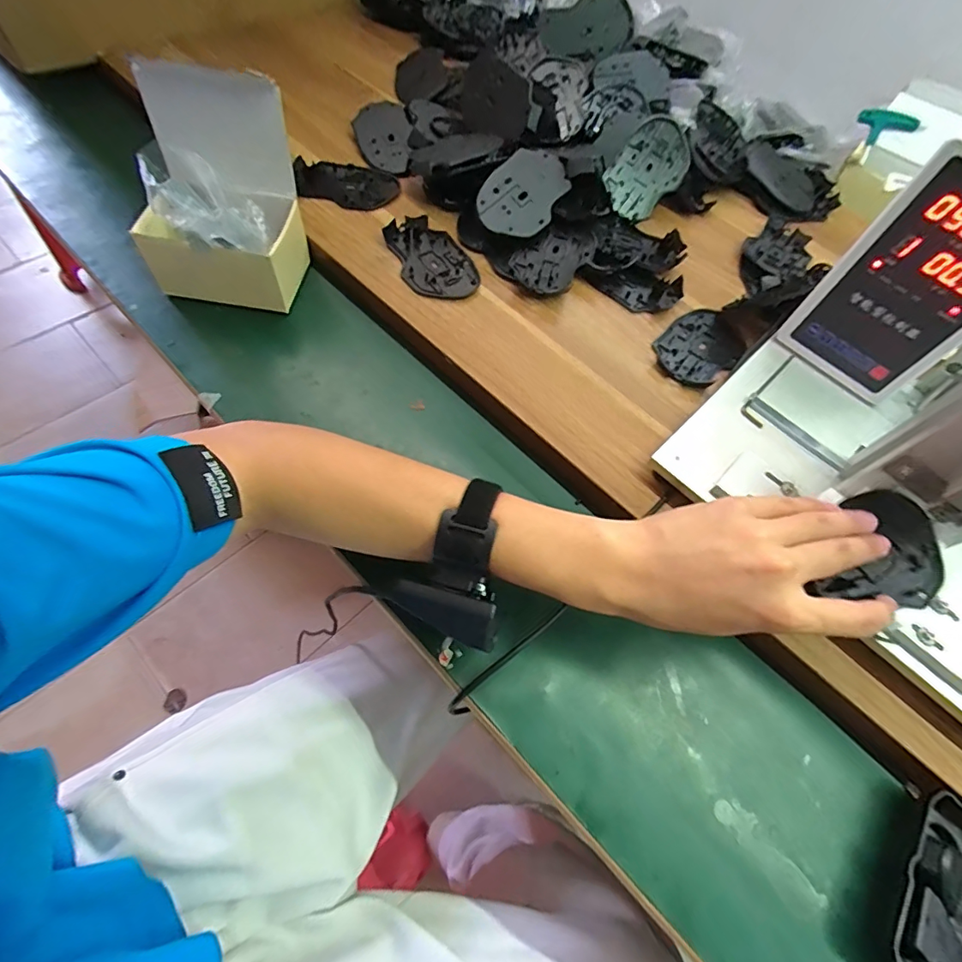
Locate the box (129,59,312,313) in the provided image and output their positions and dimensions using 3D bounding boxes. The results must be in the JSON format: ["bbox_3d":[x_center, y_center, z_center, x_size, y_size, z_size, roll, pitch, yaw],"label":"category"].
[{"bbox_3d":[-0.240,-0.252,0.427,0.133,0.143,0.124,3,62,-6],"label":"box"}]

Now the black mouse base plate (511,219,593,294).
[{"bbox_3d":[0.075,-0.234,0.501,0.065,0.019,0.094,33,64,10],"label":"black mouse base plate"}]

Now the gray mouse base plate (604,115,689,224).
[{"bbox_3d":[0.189,-0.351,0.542,0.072,0.007,0.112,37,92,-8],"label":"gray mouse base plate"}]

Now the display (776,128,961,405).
[{"bbox_3d":[0.334,-0.152,0.374,0.109,0.174,0.036,43,66,15],"label":"display"}]

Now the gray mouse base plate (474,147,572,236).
[{"bbox_3d":[0.043,-0.297,0.501,0.072,0.012,0.105,41,82,-2],"label":"gray mouse base plate"}]

